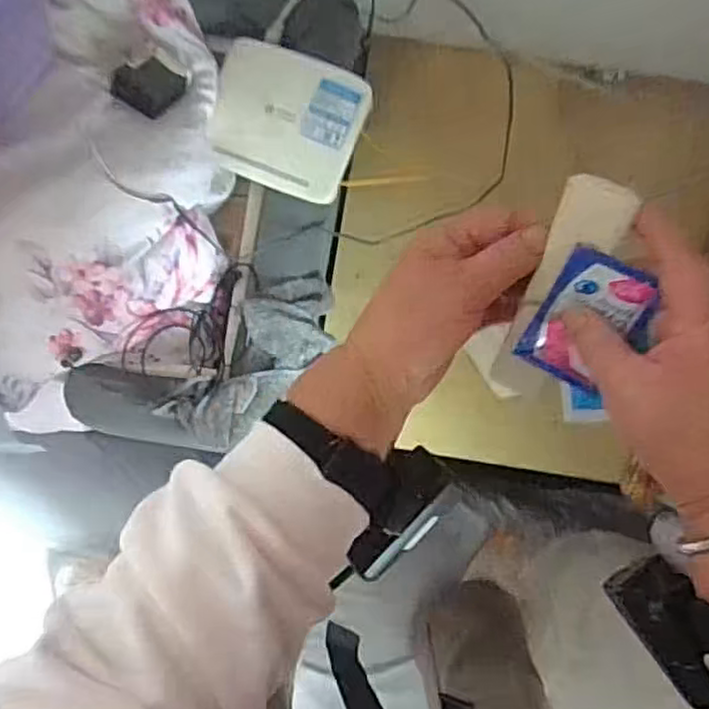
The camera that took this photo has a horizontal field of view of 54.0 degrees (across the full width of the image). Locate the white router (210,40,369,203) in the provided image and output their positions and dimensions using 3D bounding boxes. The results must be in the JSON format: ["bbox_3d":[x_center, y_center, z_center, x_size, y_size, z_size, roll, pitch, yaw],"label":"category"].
[{"bbox_3d":[-0.061,-0.201,0.593,0.131,0.028,0.117,21,89,1],"label":"white router"}]

